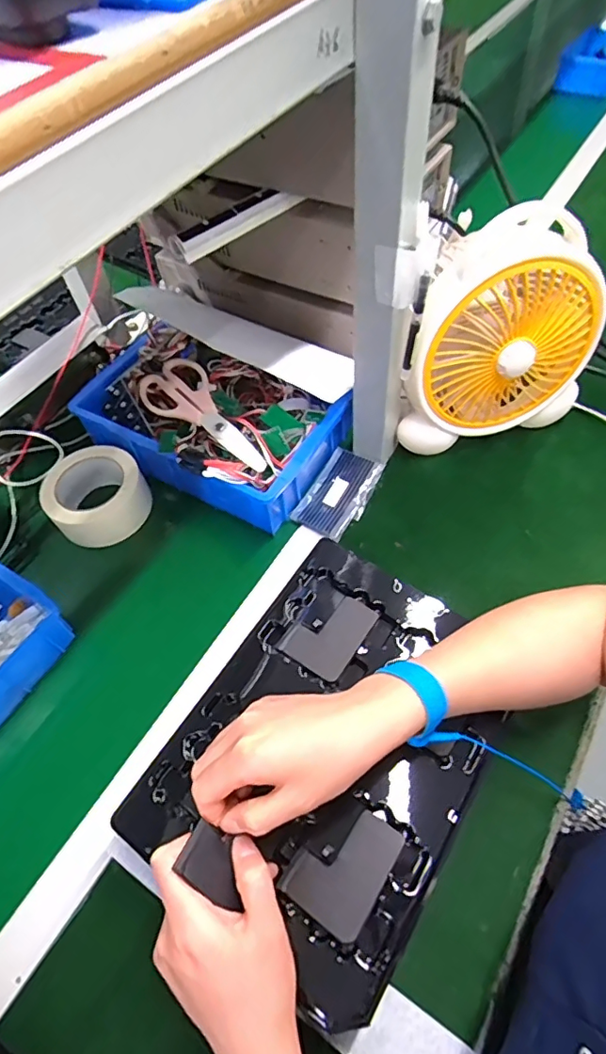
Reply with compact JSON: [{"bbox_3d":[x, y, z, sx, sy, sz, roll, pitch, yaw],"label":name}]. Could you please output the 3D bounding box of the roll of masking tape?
[{"bbox_3d":[-0.240,-0.037,0.622,0.112,0.060,0.108,-2,57,3],"label":"roll of masking tape"}]

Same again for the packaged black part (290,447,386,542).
[{"bbox_3d":[0.041,-0.042,0.611,0.069,0.013,0.111,27,63,20],"label":"packaged black part"}]

